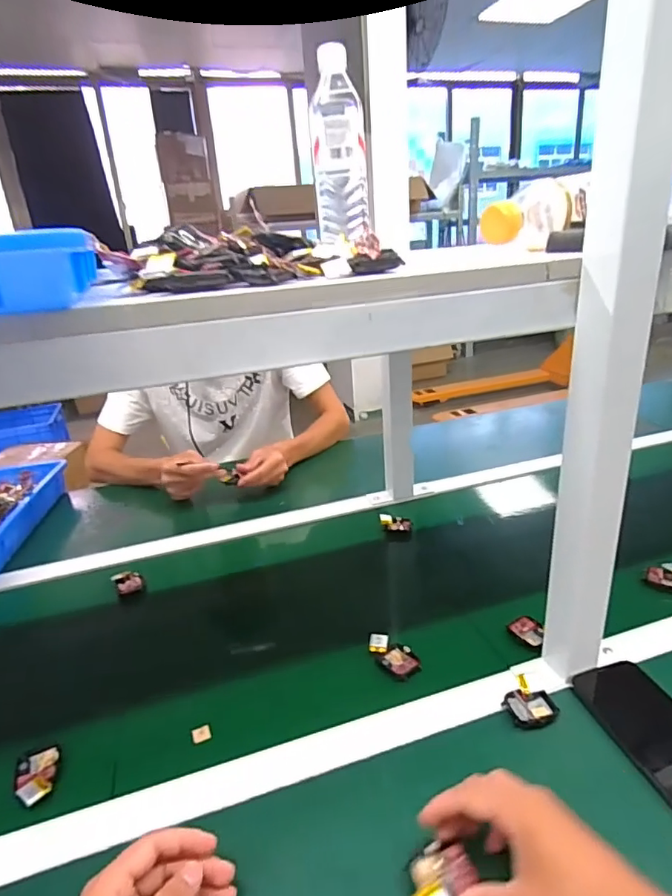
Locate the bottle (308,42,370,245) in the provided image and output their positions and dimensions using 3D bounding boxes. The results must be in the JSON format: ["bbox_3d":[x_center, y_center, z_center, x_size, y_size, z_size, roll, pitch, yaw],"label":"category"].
[{"bbox_3d":[0.003,-0.342,0.588,0.062,0.197,0.060,-3,23,3],"label":"bottle"}]

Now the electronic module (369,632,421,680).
[{"bbox_3d":[0.065,0.236,0.587,0.036,0.020,0.067,-20,28,-34],"label":"electronic module"}]

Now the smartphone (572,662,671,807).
[{"bbox_3d":[0.295,0.261,0.472,0.078,0.013,0.155,-9,23,-12],"label":"smartphone"}]

